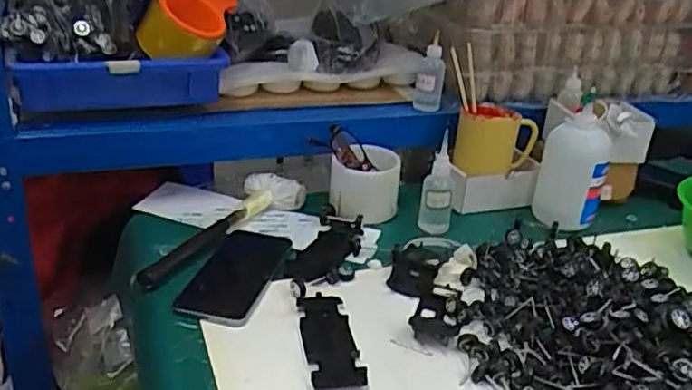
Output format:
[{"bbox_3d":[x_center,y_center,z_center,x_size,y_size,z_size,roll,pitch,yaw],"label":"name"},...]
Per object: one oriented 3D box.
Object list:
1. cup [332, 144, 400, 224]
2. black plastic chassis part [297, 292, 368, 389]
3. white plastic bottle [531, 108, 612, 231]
[{"bbox_3d":[0.024,-0.012,0.819,0.086,0.081,0.079,3,26,-2],"label":"cup"},{"bbox_3d":[-0.016,0.133,0.597,0.047,0.007,0.125,-2,27,-12],"label":"black plastic chassis part"},{"bbox_3d":[0.289,-0.028,0.824,0.082,0.134,0.069,14,28,18],"label":"white plastic bottle"}]

